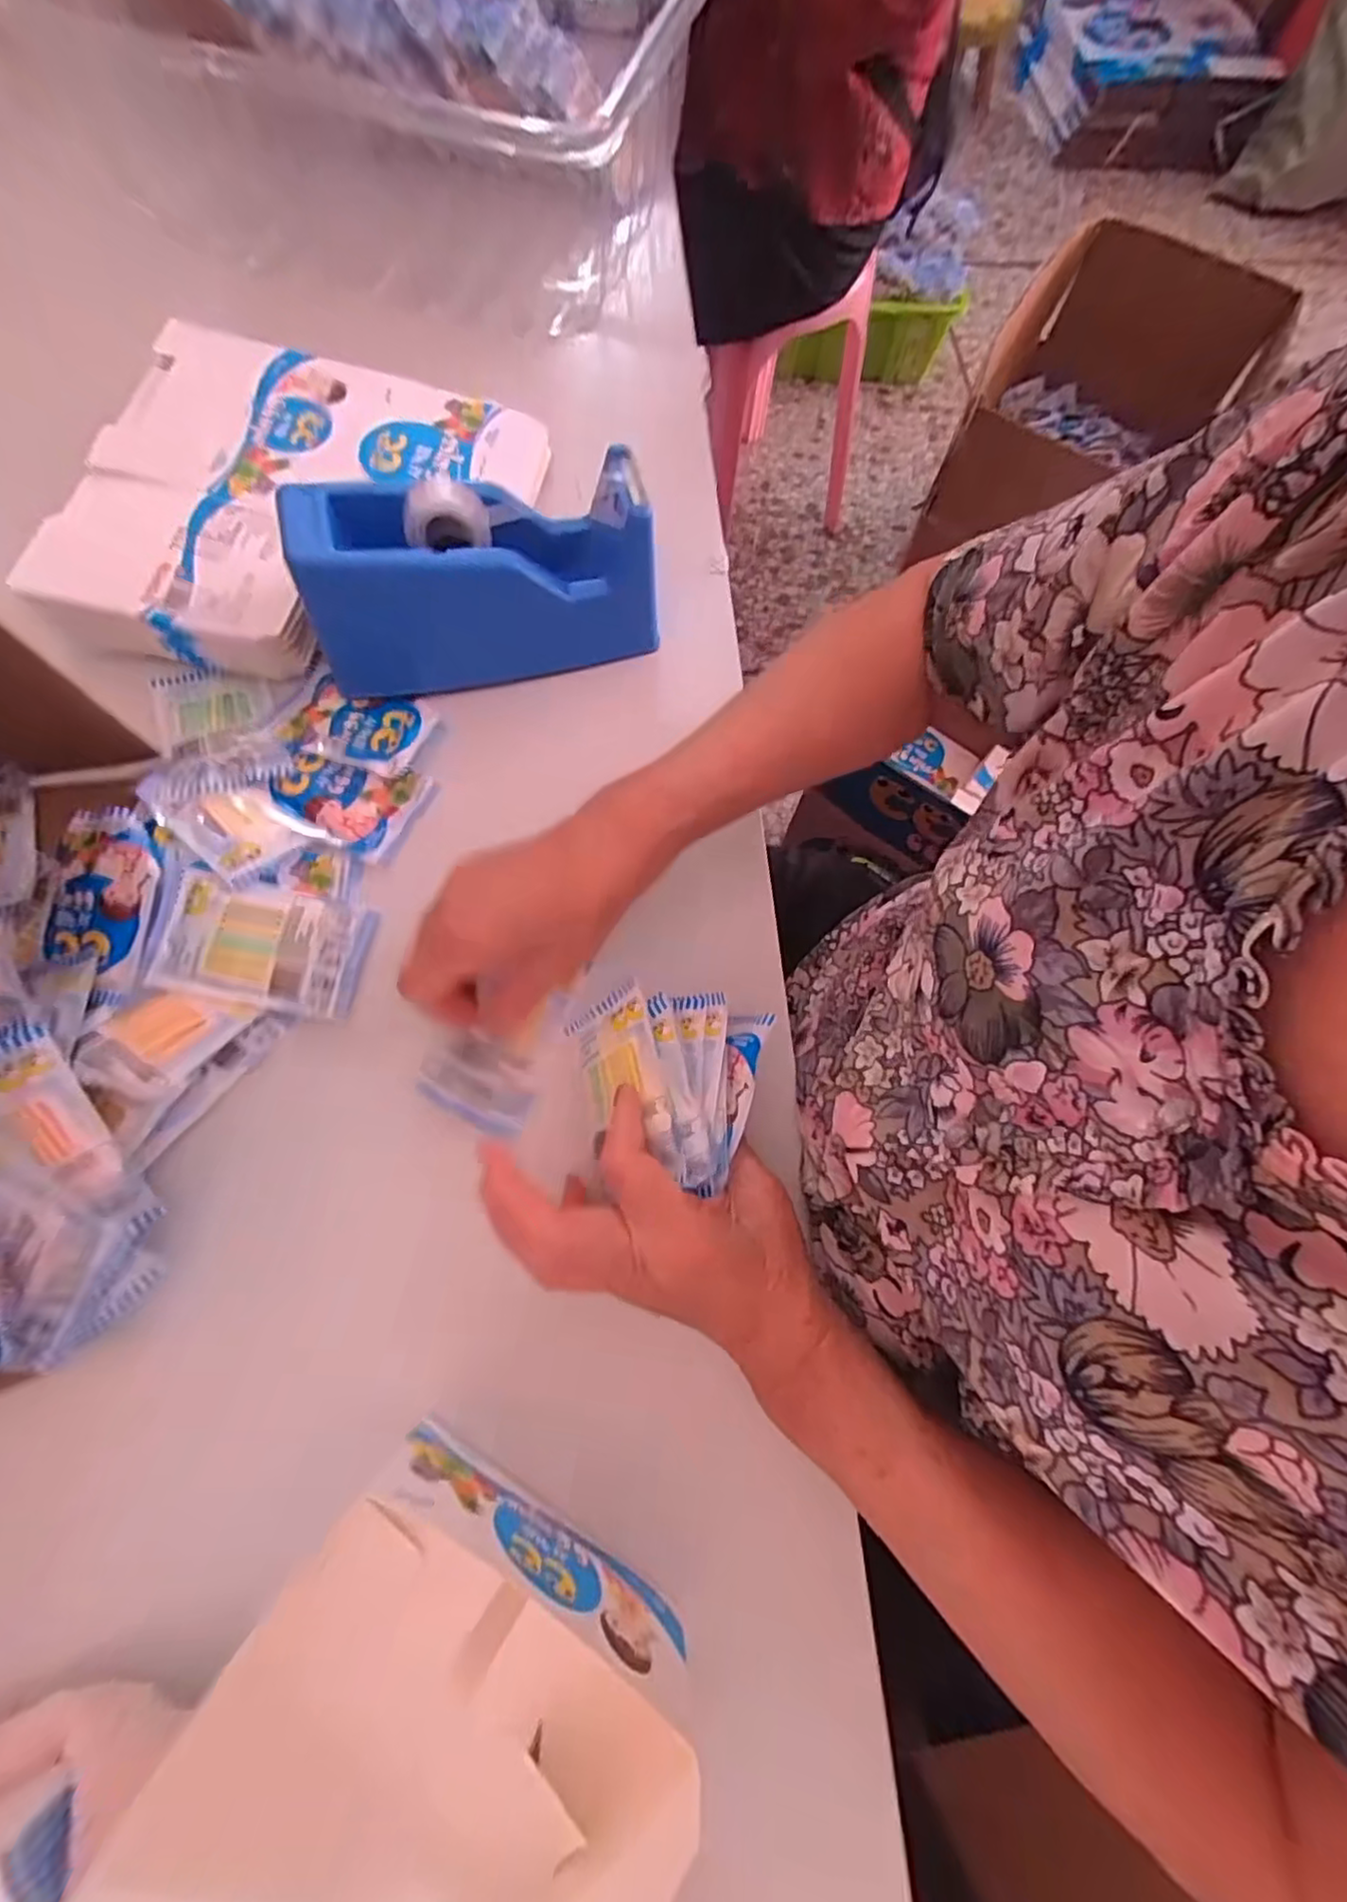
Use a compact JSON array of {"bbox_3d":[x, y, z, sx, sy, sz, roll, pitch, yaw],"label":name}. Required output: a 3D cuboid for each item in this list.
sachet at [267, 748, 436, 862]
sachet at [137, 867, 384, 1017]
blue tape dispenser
[{"bbox_3d":[-0.195,-0.092,0.392,0.083,0.011,0.060,19,72,4],"label":"sachet"},{"bbox_3d":[-0.217,-0.003,0.353,0.097,0.010,0.065,13,75,-11],"label":"sachet"},{"bbox_3d":[-0.111,-0.220,0.388,0.195,0.091,0.070,-14,72,-7],"label":"blue tape dispenser"}]

